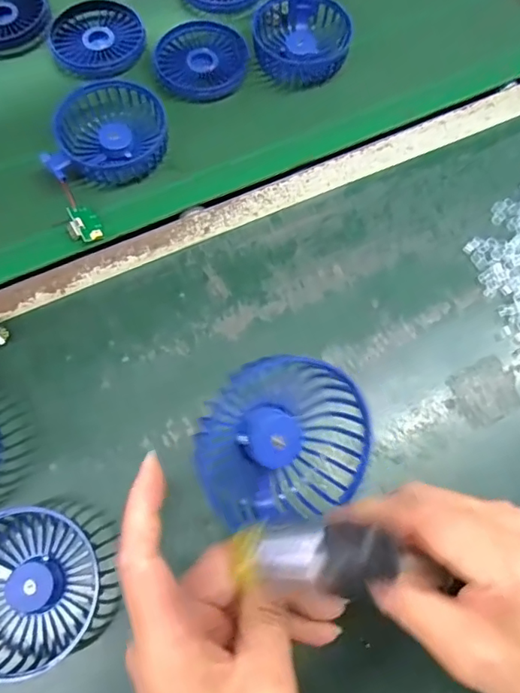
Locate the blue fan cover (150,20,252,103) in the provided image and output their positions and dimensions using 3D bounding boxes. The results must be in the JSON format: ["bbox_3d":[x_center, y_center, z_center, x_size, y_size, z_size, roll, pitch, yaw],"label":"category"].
[{"bbox_3d":[-0.052,-0.259,0.463,0.082,0.010,0.081,-1,70,-2],"label":"blue fan cover"}]

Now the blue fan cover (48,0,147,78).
[{"bbox_3d":[-0.151,-0.287,0.480,0.083,0.020,0.069,-18,72,-8],"label":"blue fan cover"}]

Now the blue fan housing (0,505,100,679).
[{"bbox_3d":[-0.143,0.144,0.304,0.078,0.033,0.089,-29,73,-12],"label":"blue fan housing"}]

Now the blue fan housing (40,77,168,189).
[{"bbox_3d":[-0.123,-0.175,0.421,0.093,0.028,0.076,-8,70,-5],"label":"blue fan housing"}]

